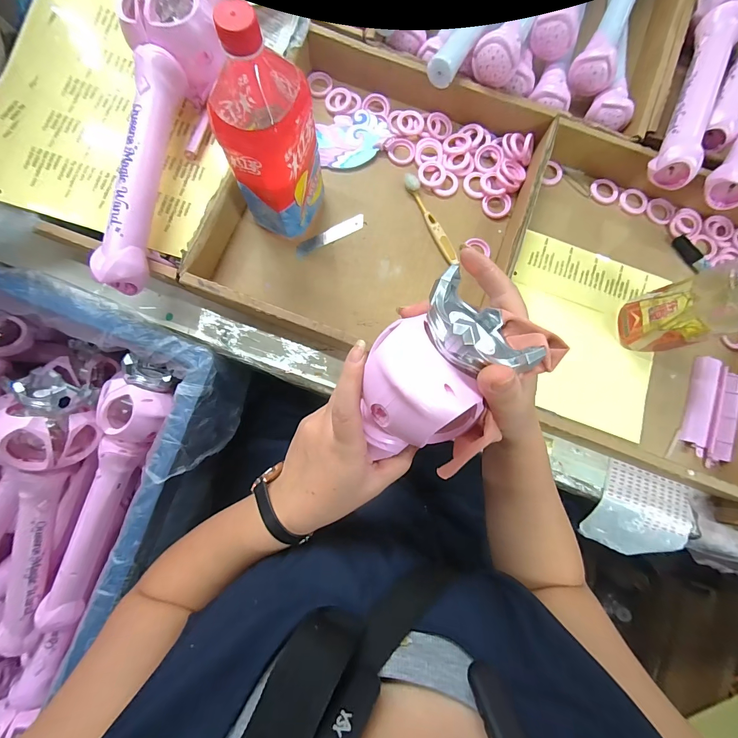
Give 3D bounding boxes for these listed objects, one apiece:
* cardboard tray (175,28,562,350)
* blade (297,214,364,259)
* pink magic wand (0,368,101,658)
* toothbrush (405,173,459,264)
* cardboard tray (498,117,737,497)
[{"bbox_3d":[0.015,-0.207,0.433,0.338,0.055,0.376,22,82,1],"label":"cardboard tray"},{"bbox_3d":[-0.051,-0.175,0.456,0.099,0.004,0.019,-29,84,-6],"label":"blade"},{"bbox_3d":[-0.404,0.176,0.418,0.082,0.093,0.342,13,97,0],"label":"pink magic wand"},{"bbox_3d":[0.081,-0.195,0.455,0.019,0.010,0.132,-24,83,-5],"label":"toothbrush"},{"bbox_3d":[0.332,-0.078,0.427,0.348,0.077,0.378,20,82,1],"label":"cardboard tray"}]

